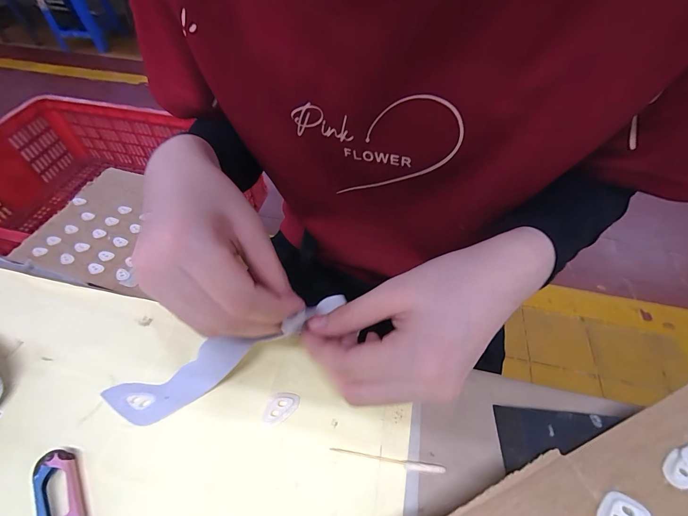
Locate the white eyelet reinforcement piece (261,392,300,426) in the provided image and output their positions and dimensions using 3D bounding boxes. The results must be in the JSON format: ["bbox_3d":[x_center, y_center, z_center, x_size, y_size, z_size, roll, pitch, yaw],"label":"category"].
[{"bbox_3d":[-0.042,0.097,0.214,0.026,0.004,0.016,-33,58,-20],"label":"white eyelet reinforcement piece"}]

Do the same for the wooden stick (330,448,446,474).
[{"bbox_3d":[0.026,0.122,0.197,0.067,0.004,0.005,5,53,7],"label":"wooden stick"}]

